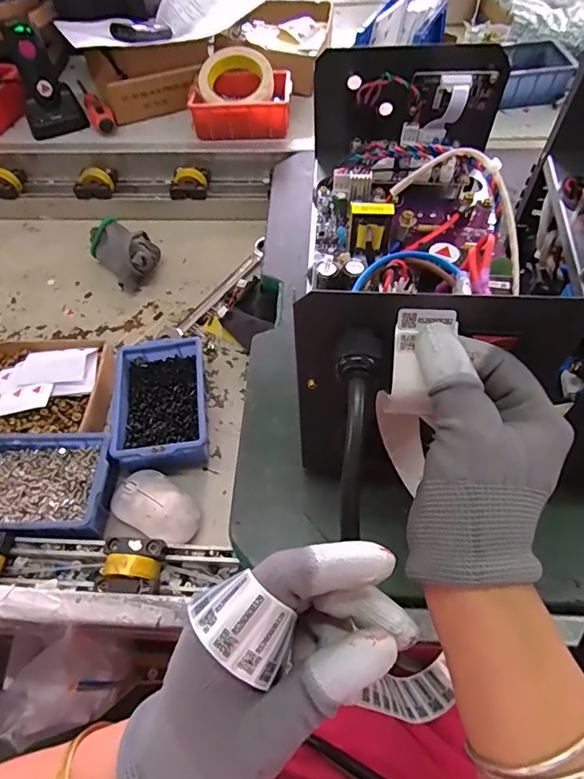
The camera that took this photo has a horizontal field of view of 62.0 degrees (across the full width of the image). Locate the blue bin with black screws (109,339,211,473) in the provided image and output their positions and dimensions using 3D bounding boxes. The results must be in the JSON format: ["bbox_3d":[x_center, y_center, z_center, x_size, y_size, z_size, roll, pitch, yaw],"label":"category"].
[{"bbox_3d":[-0.139,0.016,0.542,0.105,0.057,0.158,-5,57,0],"label":"blue bin with black screws"}]

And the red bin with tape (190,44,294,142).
[{"bbox_3d":[-0.076,-0.431,0.710,0.141,0.070,0.108,-4,57,1],"label":"red bin with tape"}]

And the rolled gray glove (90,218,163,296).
[{"bbox_3d":[-0.233,-0.191,0.678,0.069,0.054,0.116,-37,63,-19],"label":"rolled gray glove"}]

